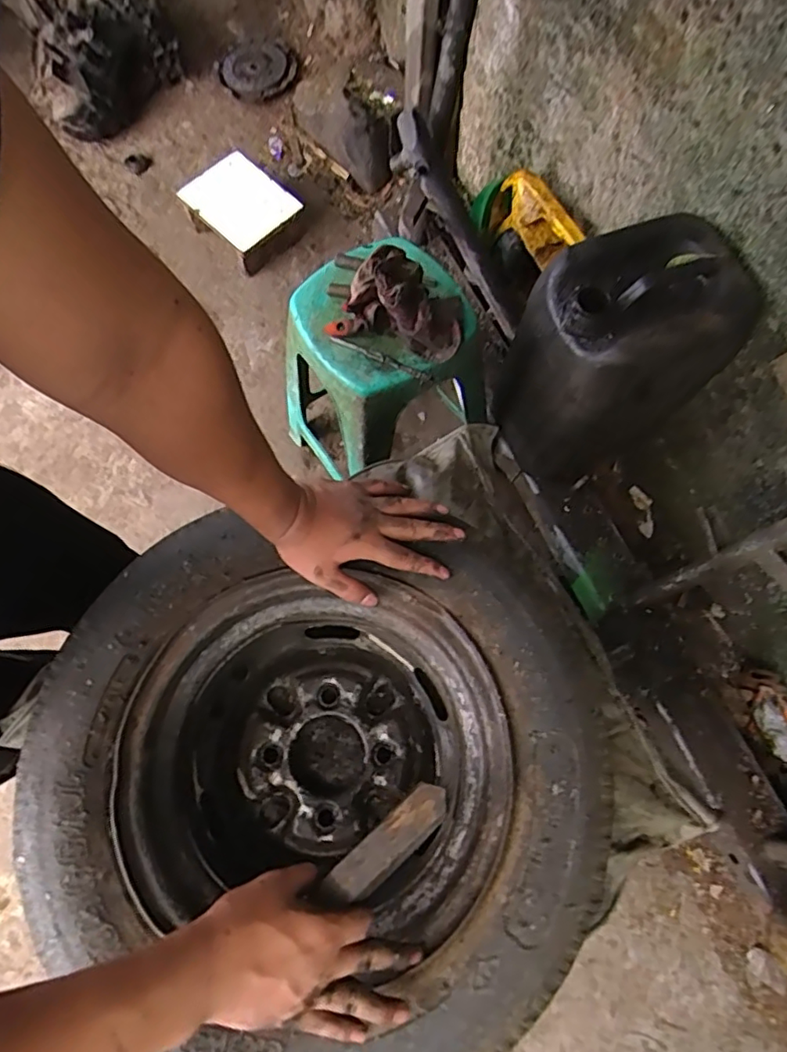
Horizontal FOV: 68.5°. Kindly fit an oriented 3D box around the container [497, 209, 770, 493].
[{"bbox_3d":[0.353,-0.266,0.949,0.302,0.362,0.233,-31,74,-9],"label":"container"}]

